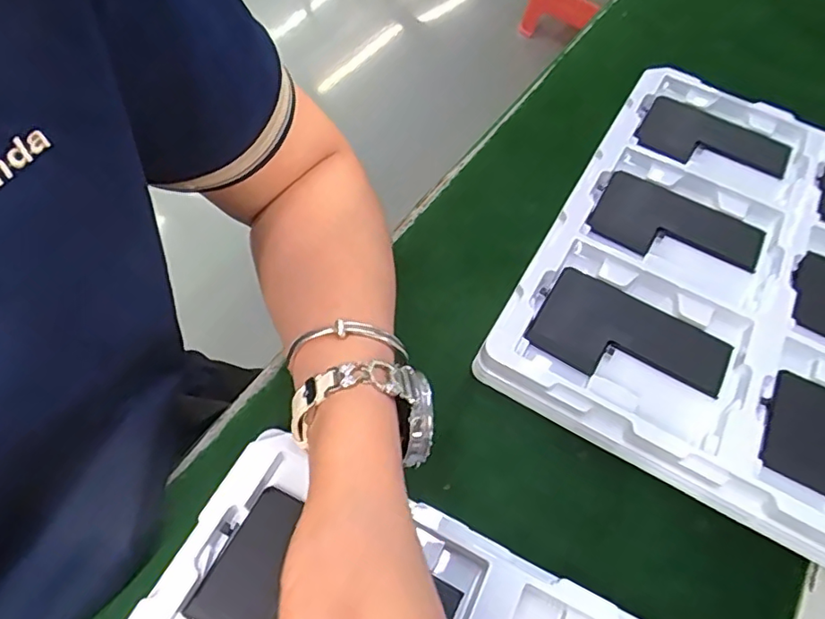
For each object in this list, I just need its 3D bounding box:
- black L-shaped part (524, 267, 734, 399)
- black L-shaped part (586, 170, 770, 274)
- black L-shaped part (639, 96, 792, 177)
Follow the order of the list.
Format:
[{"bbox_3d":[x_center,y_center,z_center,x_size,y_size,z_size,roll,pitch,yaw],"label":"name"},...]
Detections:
[{"bbox_3d":[0.125,0.020,0.332,0.105,0.008,0.064,30,62,14],"label":"black L-shaped part"},{"bbox_3d":[0.173,-0.053,0.380,0.105,0.007,0.068,29,62,13],"label":"black L-shaped part"},{"bbox_3d":[0.221,-0.122,0.426,0.103,0.017,0.077,28,62,13],"label":"black L-shaped part"}]

